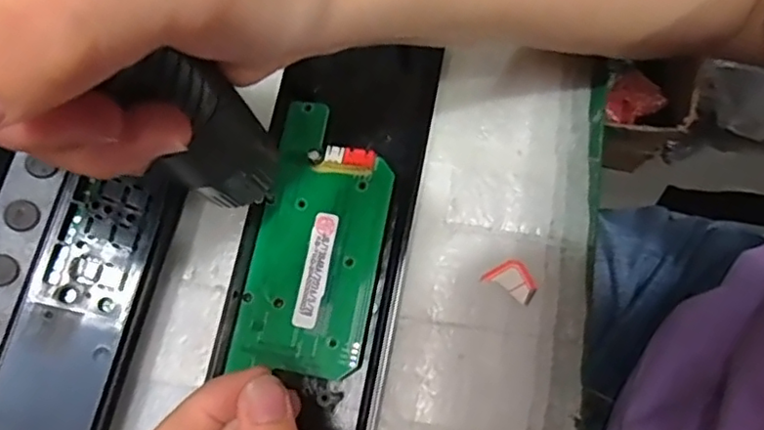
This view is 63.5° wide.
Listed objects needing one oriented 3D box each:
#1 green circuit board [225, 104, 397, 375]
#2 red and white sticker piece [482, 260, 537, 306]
[{"bbox_3d":[-0.027,0.009,0.263,0.053,0.011,0.115,10,76,1],"label":"green circuit board"},{"bbox_3d":[0.057,0.027,0.268,0.022,0.004,0.015,32,78,6],"label":"red and white sticker piece"}]

